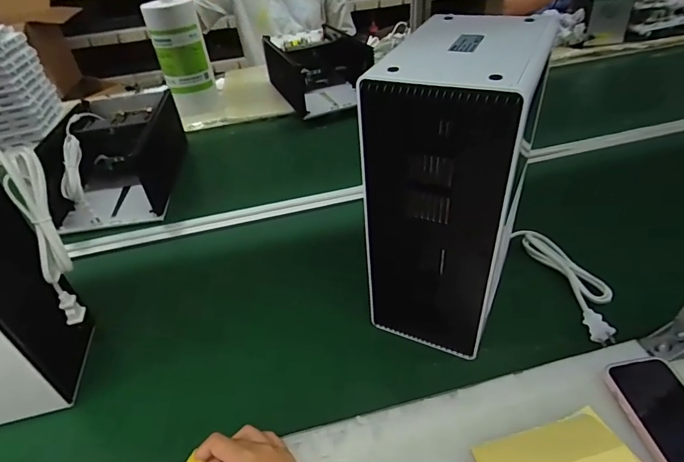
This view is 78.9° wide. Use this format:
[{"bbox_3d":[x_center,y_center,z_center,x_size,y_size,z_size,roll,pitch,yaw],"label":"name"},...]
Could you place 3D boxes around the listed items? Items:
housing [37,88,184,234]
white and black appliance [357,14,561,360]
[{"bbox_3d":[-0.471,-0.163,0.884,0.213,0.126,0.379,-7,39,-3],"label":"housing"},{"bbox_3d":[0.132,-0.043,0.492,0.144,0.336,0.193,17,45,23],"label":"white and black appliance"}]

